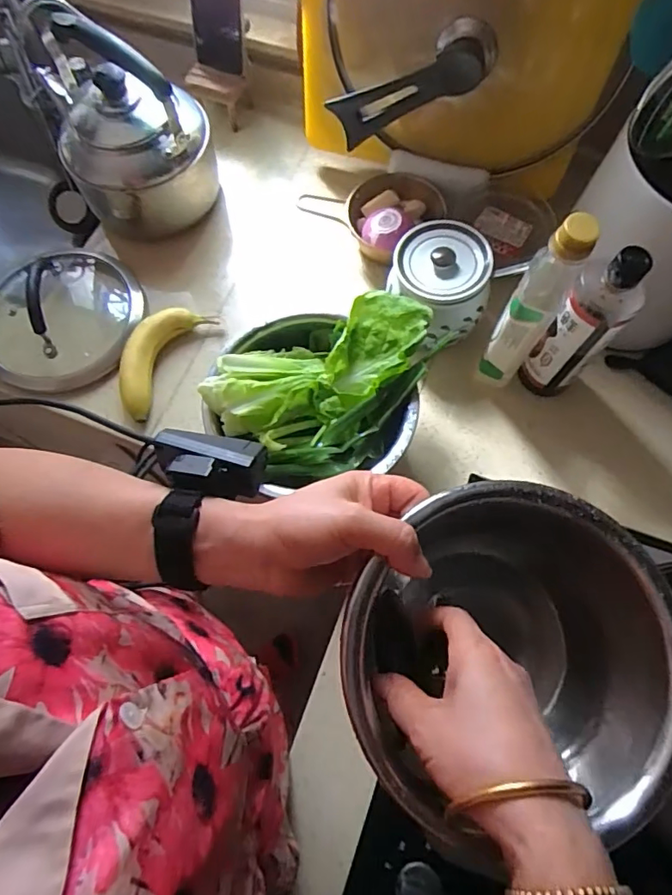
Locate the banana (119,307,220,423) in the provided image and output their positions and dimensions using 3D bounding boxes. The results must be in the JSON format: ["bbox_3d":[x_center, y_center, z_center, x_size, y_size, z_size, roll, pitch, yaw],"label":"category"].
[{"bbox_3d":[-0.217,-0.109,0.635,0.079,0.036,0.158,25,72,9],"label":"banana"}]

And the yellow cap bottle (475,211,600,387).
[{"bbox_3d":[0.196,-0.139,0.533,0.052,0.242,0.064,31,73,11],"label":"yellow cap bottle"}]

